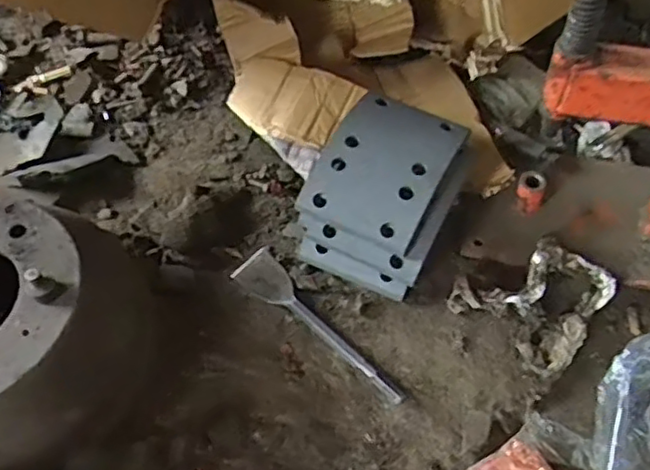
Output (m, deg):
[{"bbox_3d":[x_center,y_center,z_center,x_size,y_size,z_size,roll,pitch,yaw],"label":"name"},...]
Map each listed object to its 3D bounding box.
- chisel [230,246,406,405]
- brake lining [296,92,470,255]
[{"bbox_3d":[-0.005,0.092,0.712,0.232,0.014,0.049,37,68,22],"label":"chisel"},{"bbox_3d":[0.066,-0.081,0.722,0.130,0.029,0.179,23,61,14],"label":"brake lining"}]

